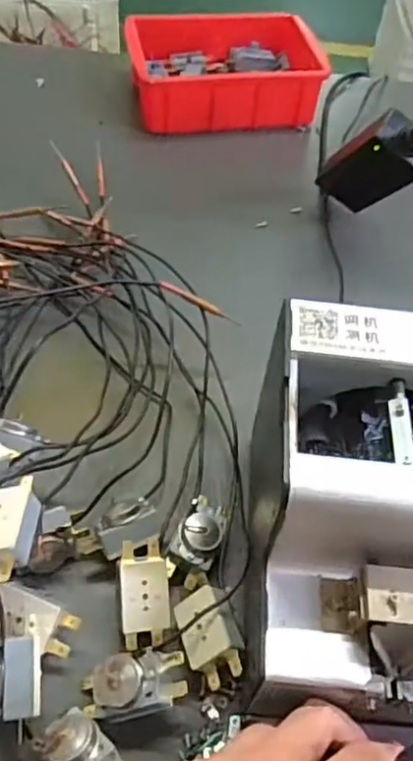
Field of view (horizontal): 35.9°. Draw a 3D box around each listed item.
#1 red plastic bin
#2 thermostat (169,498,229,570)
[{"bbox_3d":[0.018,-0.348,0.711,0.207,0.058,0.146,-7,55,-11],"label":"red plastic bin"},{"bbox_3d":[-0.003,0.094,0.397,0.026,0.019,0.044,19,54,8],"label":"thermostat"}]

